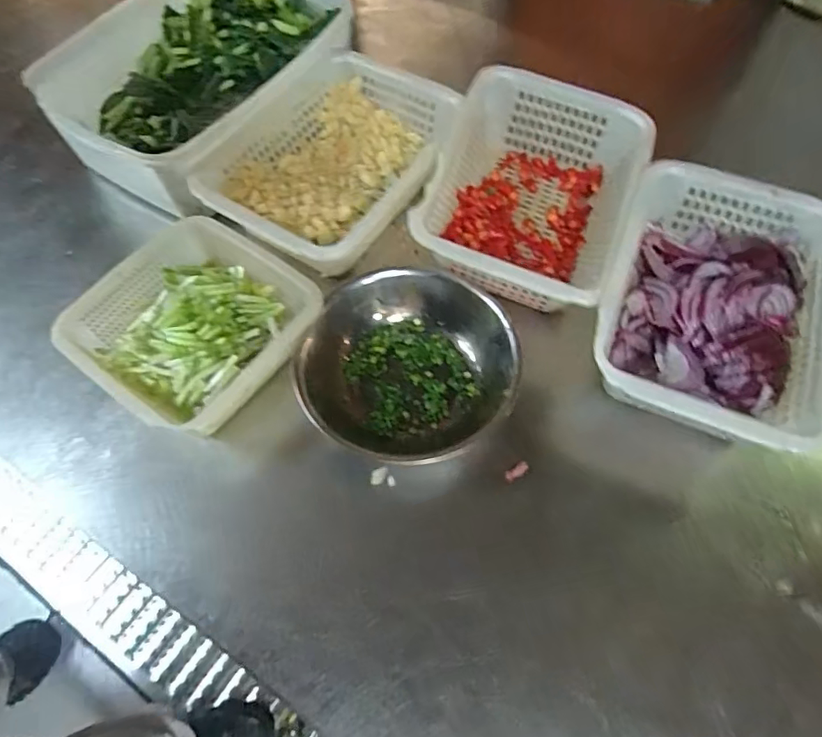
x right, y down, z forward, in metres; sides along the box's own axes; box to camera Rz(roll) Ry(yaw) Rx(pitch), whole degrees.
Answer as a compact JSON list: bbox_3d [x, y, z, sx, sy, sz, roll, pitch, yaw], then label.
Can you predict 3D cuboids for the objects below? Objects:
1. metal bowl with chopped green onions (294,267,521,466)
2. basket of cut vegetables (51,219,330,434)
[{"bbox_3d":[0.000,-0.005,0.479,0.175,0.058,0.180,0,63,1],"label":"metal bowl with chopped green onions"},{"bbox_3d":[-0.187,-0.031,0.489,0.177,0.068,0.171,32,67,16],"label":"basket of cut vegetables"}]

